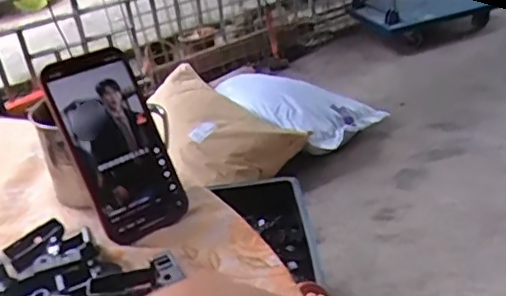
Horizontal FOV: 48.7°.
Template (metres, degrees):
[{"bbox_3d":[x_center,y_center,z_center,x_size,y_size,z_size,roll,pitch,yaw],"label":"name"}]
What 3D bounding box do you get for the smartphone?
[{"bbox_3d":[-0.112,-0.003,0.461,0.071,0.157,0.009,-25,7,-25],"label":"smartphone"}]

